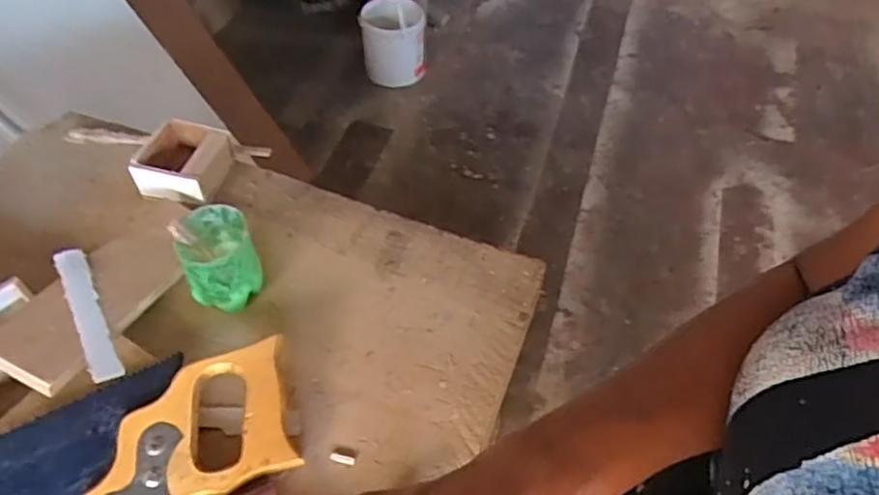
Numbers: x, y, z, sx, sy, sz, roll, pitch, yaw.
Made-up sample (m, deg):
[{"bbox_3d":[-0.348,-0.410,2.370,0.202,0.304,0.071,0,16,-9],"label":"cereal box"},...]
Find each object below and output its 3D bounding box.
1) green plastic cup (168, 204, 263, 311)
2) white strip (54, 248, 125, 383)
[{"bbox_3d":[-0.177,0.011,0.527,0.054,0.083,0.057,1,51,-1],"label":"green plastic cup"},{"bbox_3d":[-0.263,0.047,0.483,0.021,0.005,0.120,-8,53,-41],"label":"white strip"}]

